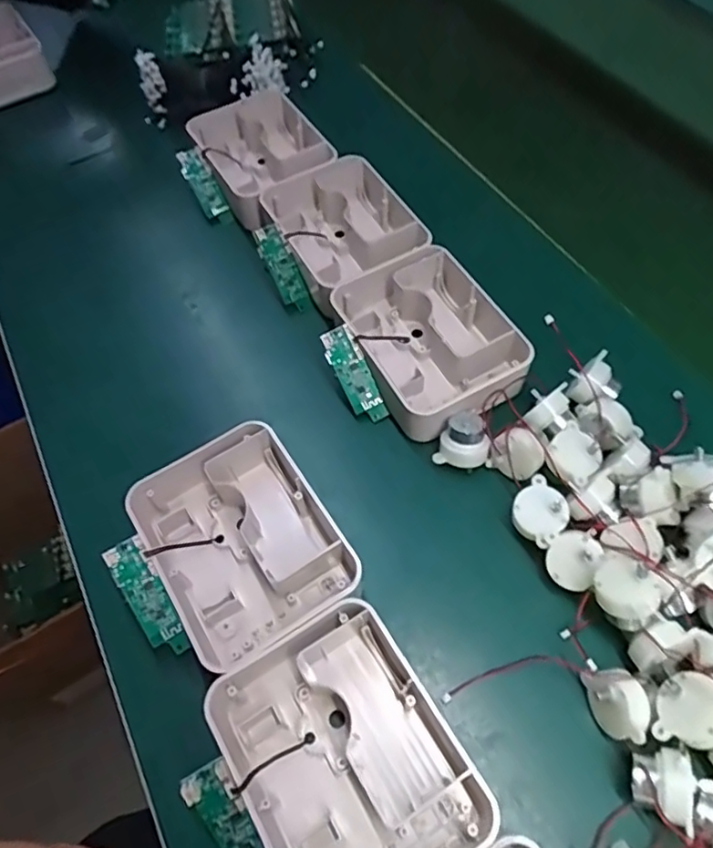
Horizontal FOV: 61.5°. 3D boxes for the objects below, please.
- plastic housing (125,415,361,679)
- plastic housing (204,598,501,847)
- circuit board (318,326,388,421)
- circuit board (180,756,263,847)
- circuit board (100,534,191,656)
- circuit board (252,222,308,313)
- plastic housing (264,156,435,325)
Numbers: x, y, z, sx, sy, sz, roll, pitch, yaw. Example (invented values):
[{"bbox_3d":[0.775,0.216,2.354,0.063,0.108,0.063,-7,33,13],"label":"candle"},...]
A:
[{"bbox_3d":[-0.067,0.070,0.364,0.105,0.045,0.125,-26,61,-14],"label":"plastic housing"},{"bbox_3d":[-0.004,0.166,0.302,0.104,0.037,0.129,-27,61,-15],"label":"plastic housing"},{"bbox_3d":[-0.002,-0.033,0.421,0.022,0.004,0.070,-26,101,1],"label":"circuit board"},{"bbox_3d":[-0.060,0.190,0.284,0.021,0.008,0.062,-27,99,-14],"label":"circuit board"},{"bbox_3d":[-0.117,0.098,0.338,0.022,0.007,0.069,-30,85,-16],"label":"circuit board"},{"bbox_3d":[-0.058,-0.123,0.472,0.023,0.013,0.065,-29,106,-15],"label":"circuit board"},{"bbox_3d":[-0.005,-0.155,0.491,0.108,0.044,0.127,-25,61,-13],"label":"plastic housing"}]

